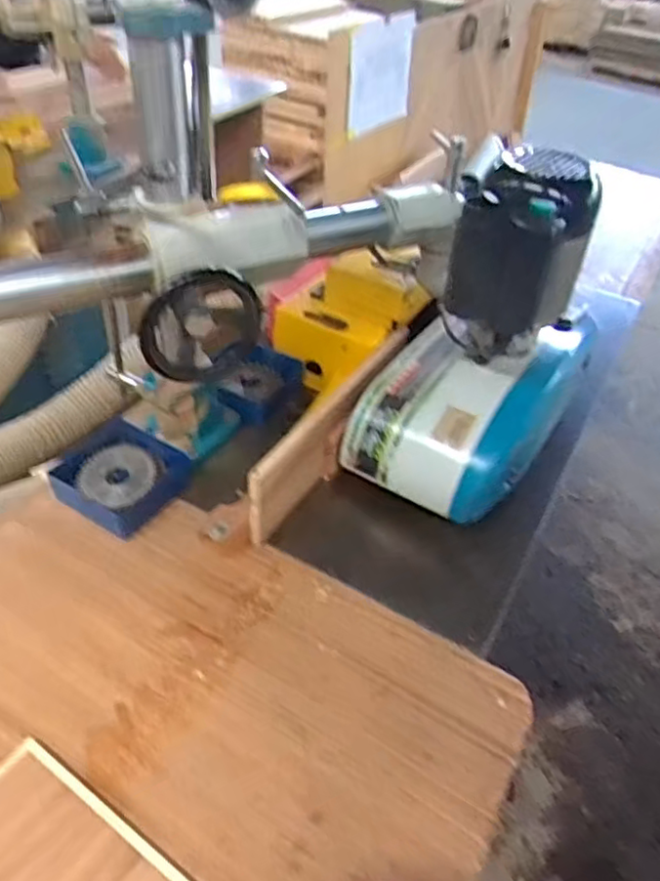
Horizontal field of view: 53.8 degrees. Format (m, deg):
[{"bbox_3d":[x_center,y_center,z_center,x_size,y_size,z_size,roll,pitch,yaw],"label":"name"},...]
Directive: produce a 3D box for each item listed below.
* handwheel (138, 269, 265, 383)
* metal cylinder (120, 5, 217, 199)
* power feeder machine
[{"bbox_3d":[-0.162,-0.142,0.823,0.155,0.123,0.054,-14,45,-22],"label":"handwheel"},{"bbox_3d":[-0.185,-0.401,0.783,0.093,0.205,0.082,4,42,-4],"label":"metal cylinder"},{"bbox_3d":[0.245,-0.193,1.004,0.329,0.424,0.449,20,44,14],"label":"power feeder machine"}]

